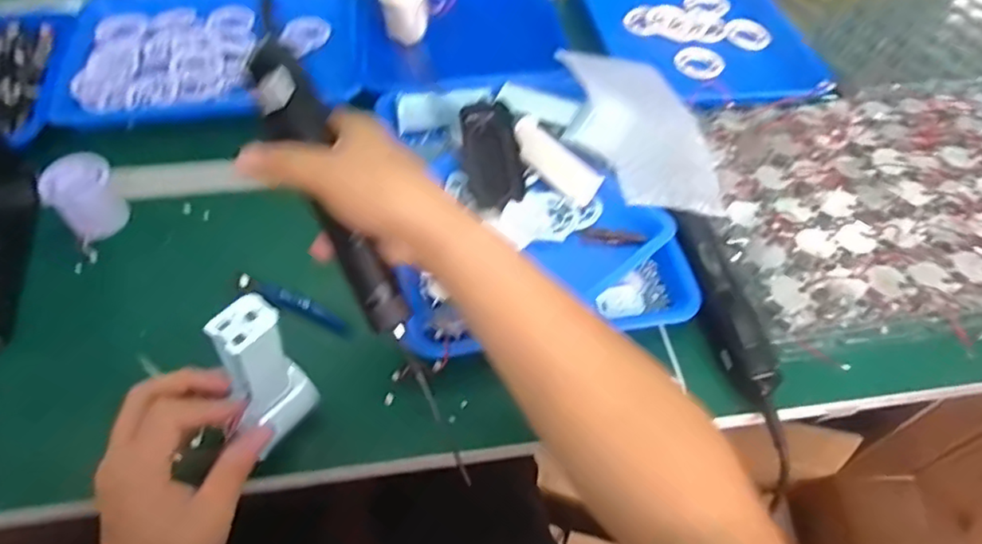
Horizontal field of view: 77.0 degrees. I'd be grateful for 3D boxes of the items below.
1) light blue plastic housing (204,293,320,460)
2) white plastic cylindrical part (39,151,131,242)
[{"bbox_3d":[-0.147,0.067,0.401,0.025,0.137,0.054,30,58,17],"label":"light blue plastic housing"},{"bbox_3d":[-0.372,-0.067,0.569,0.058,0.047,0.067,-34,61,-25],"label":"white plastic cylindrical part"}]

